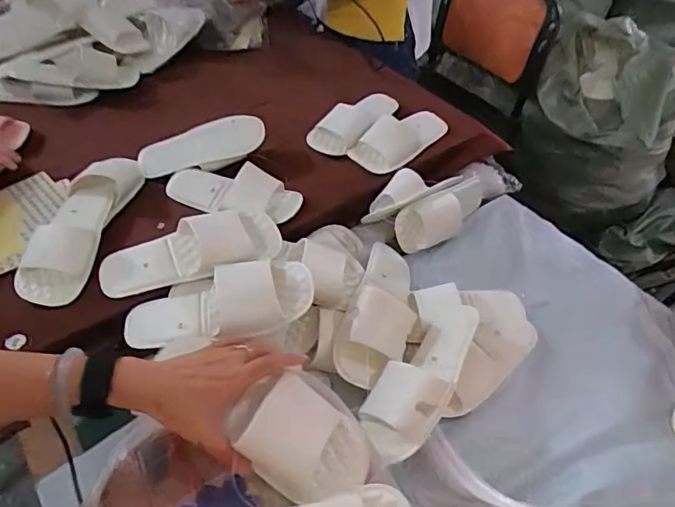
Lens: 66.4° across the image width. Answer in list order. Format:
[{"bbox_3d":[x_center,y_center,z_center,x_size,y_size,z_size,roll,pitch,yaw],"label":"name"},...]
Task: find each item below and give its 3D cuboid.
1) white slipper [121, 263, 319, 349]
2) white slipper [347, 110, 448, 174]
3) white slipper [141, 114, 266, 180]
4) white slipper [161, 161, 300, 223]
[{"bbox_3d":[-0.175,0.080,0.772,0.277,0.047,0.108,-14,51,0],"label":"white slipper"},{"bbox_3d":[0.134,-0.230,1.032,0.212,0.059,0.111,-33,57,-28],"label":"white slipper"},{"bbox_3d":[-0.254,-0.203,0.981,0.239,0.040,0.097,-15,51,2],"label":"white slipper"},{"bbox_3d":[-0.185,-0.110,0.910,0.248,0.049,0.107,15,49,11],"label":"white slipper"}]

